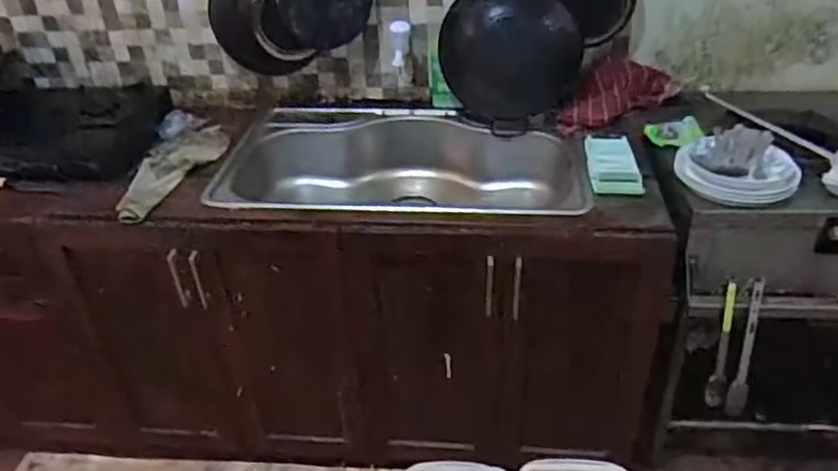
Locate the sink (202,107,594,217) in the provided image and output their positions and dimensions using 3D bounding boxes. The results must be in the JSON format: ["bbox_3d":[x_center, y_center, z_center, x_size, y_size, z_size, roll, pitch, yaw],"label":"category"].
[{"bbox_3d":[-0.034,-0.132,1.646,0.837,0.225,0.480,2,34,9],"label":"sink"}]

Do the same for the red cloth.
[{"bbox_3d":[0.481,-0.351,1.619,0.309,0.132,0.079,-22,35,2],"label":"red cloth"}]

